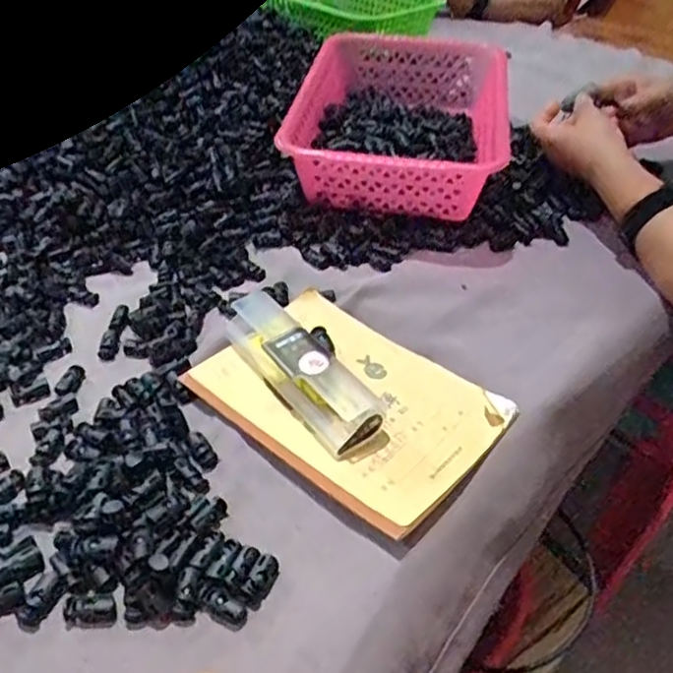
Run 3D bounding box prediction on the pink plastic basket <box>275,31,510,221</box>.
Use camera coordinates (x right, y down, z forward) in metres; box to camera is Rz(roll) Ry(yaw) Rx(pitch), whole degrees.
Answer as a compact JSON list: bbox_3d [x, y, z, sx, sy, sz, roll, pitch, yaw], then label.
[{"bbox_3d":[0.069,-0.225,0.713,0.215,0.102,0.289,8,42,7],"label":"pink plastic basket"}]

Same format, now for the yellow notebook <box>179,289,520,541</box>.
[{"bbox_3d":[0.007,0.046,0.484,0.207,0.021,0.141,31,50,29],"label":"yellow notebook"}]

